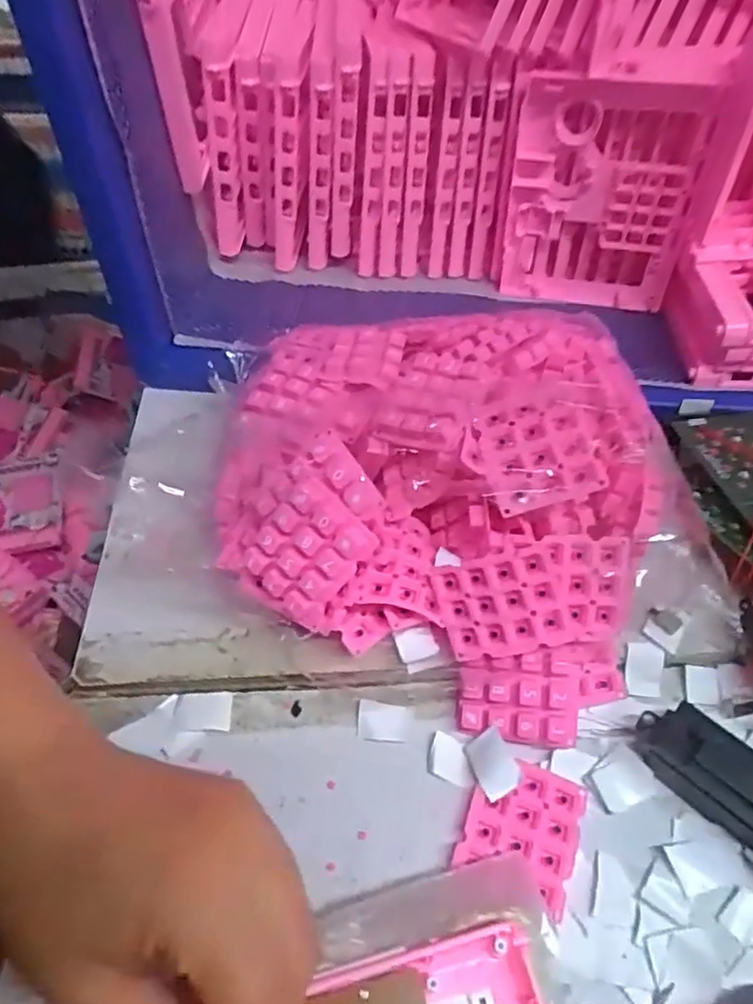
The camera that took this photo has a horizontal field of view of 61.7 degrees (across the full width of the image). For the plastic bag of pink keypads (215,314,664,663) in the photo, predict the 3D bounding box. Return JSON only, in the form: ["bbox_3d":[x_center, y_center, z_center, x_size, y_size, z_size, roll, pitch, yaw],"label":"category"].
[{"bbox_3d":[0.032,-0.015,0.351,0.223,0.107,0.186,8,52,5],"label":"plastic bag of pink keypads"}]

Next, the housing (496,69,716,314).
[{"bbox_3d":[0.166,-0.228,0.480,0.133,0.154,0.037,14,52,10],"label":"housing"}]

